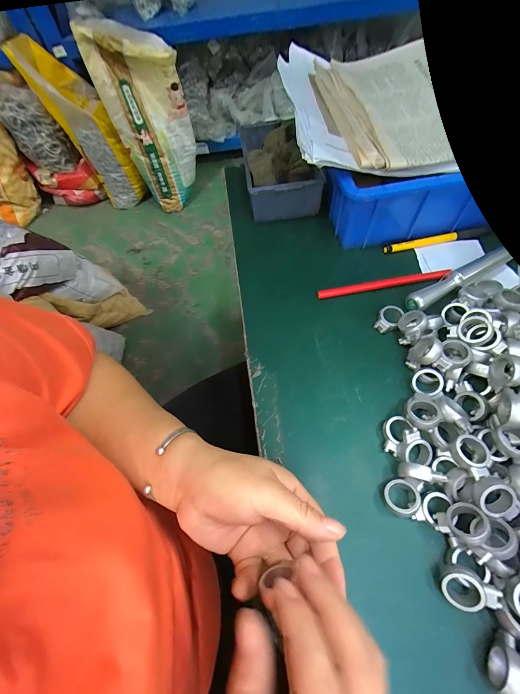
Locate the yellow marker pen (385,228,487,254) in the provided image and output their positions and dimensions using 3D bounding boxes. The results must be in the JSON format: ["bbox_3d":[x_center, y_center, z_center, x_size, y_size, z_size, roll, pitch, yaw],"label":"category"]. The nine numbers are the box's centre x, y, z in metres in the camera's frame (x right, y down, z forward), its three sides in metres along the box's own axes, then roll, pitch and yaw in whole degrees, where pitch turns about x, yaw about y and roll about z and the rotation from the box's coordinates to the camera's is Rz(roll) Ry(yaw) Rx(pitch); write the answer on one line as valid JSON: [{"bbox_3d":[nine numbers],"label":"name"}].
[{"bbox_3d":[0.212,-0.129,0.361,0.125,0.011,0.010,-11,62,-2],"label":"yellow marker pen"}]

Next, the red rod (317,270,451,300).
[{"bbox_3d":[0.139,-0.071,0.334,0.148,0.009,0.013,-8,62,0],"label":"red rod"}]

